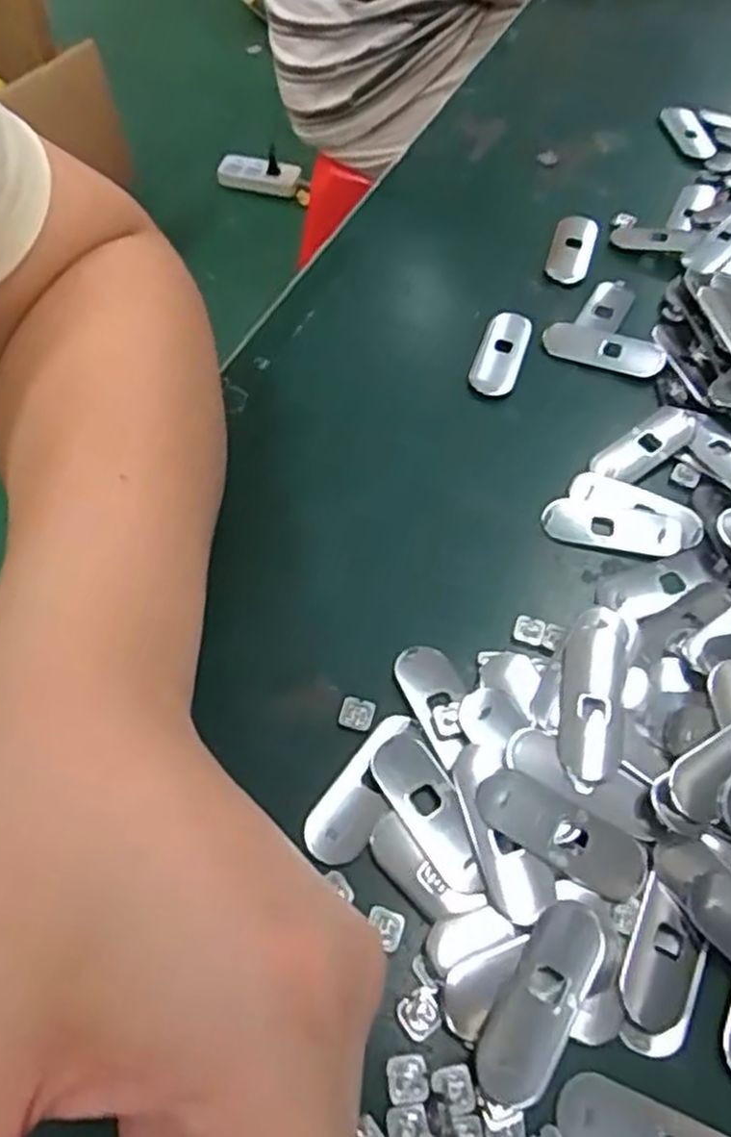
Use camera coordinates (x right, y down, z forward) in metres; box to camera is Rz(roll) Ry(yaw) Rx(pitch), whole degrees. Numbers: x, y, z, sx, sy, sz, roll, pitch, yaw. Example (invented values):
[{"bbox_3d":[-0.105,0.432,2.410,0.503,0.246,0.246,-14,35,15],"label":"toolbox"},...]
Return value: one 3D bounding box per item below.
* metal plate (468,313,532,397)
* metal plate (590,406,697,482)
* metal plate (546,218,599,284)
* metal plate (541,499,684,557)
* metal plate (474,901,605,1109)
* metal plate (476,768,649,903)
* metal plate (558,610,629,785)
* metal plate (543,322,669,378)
[{"bbox_3d":[0.059,-0.094,0.333,0.020,0.005,0.045,17,58,10],"label":"metal plate"},{"bbox_3d":[0.109,-0.049,0.302,0.047,0.005,0.018,-34,63,-20],"label":"metal plate"},{"bbox_3d":[0.101,-0.157,0.377,0.020,0.004,0.049,16,58,10],"label":"metal plate"},{"bbox_3d":[0.092,-0.015,0.285,0.050,0.004,0.018,12,58,7],"label":"metal plate"},{"bbox_3d":[0.045,0.112,0.199,0.018,0.004,0.051,31,68,14],"label":"metal plate"},{"bbox_3d":[0.056,0.075,0.220,0.050,0.004,0.019,29,69,8],"label":"metal plate"},{"bbox_3d":[0.072,0.038,0.242,0.020,0.007,0.060,13,58,8],"label":"metal plate"},{"bbox_3d":[0.103,-0.095,0.333,0.051,0.004,0.020,20,59,12],"label":"metal plate"}]

